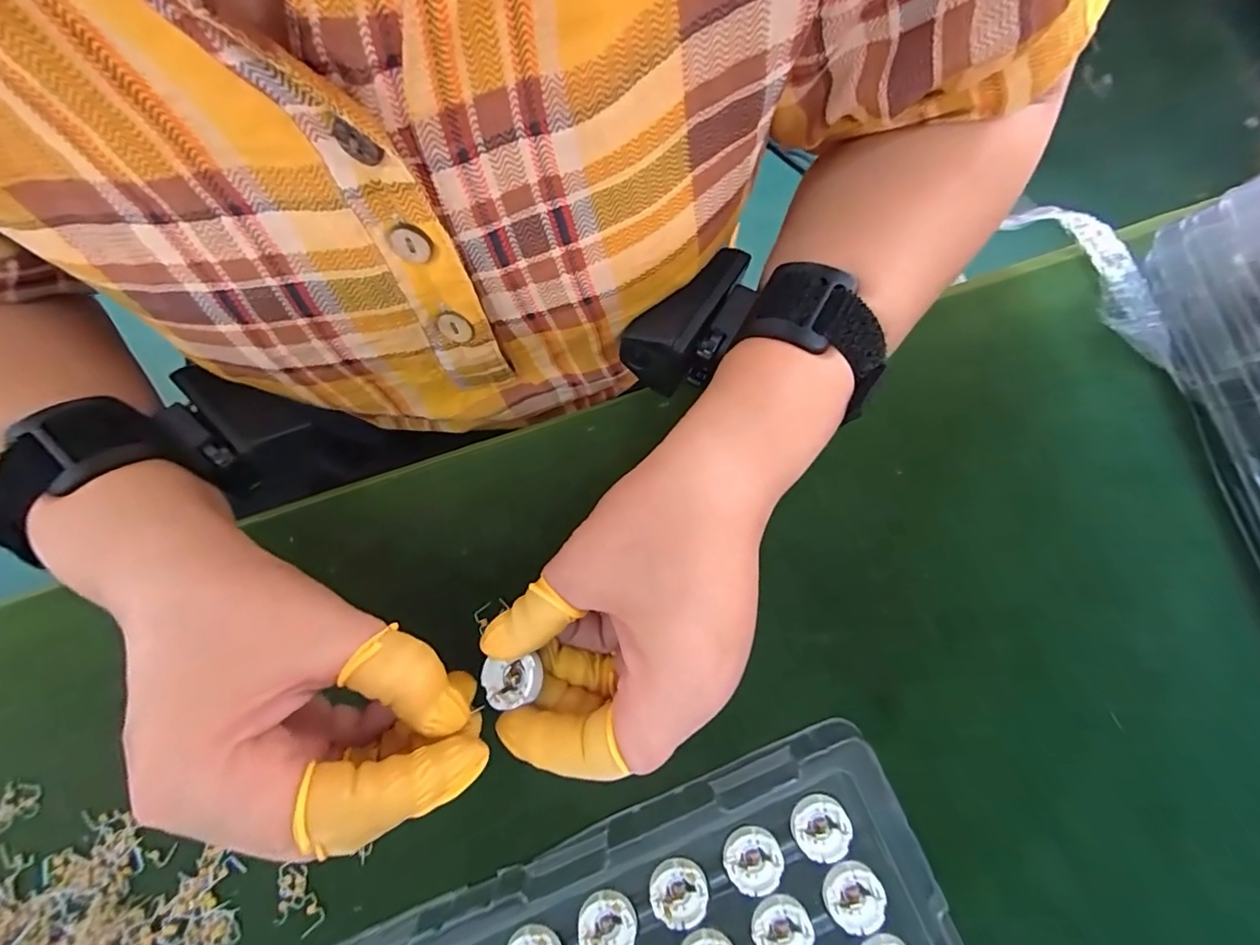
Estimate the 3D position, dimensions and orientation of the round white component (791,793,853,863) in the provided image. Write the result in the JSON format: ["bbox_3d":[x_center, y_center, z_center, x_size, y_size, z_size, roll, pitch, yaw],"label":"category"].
[{"bbox_3d":[0.078,0.144,0.215,0.022,0.004,0.023,0,78,1],"label":"round white component"}]

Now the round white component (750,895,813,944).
[{"bbox_3d":[0.060,0.182,0.210,0.023,0.004,0.023,0,78,1],"label":"round white component"}]

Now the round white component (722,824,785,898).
[{"bbox_3d":[0.050,0.157,0.216,0.023,0.004,0.024,0,78,1],"label":"round white component"}]

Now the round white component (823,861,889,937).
[{"bbox_3d":[0.089,0.169,0.212,0.023,0.004,0.024,0,78,1],"label":"round white component"}]

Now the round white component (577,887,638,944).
[{"bbox_3d":[-0.009,0.181,0.212,0.023,0.005,0.023,0,78,1],"label":"round white component"}]

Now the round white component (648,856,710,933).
[{"bbox_3d":[0.020,0.169,0.214,0.023,0.005,0.024,0,78,1],"label":"round white component"}]

